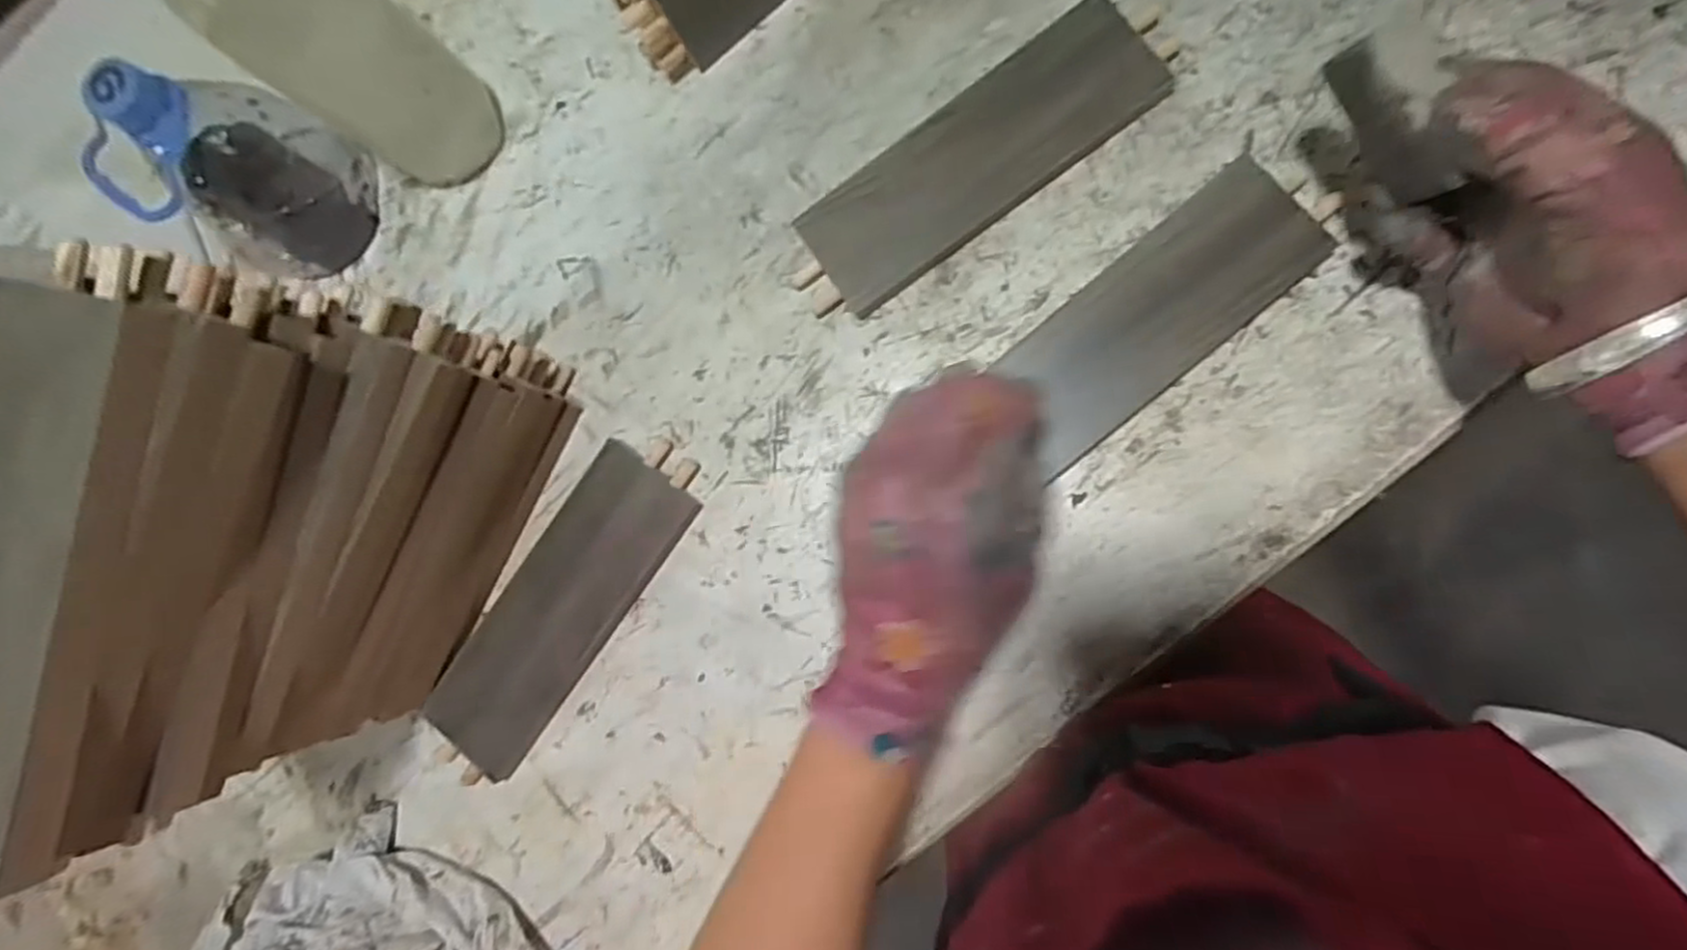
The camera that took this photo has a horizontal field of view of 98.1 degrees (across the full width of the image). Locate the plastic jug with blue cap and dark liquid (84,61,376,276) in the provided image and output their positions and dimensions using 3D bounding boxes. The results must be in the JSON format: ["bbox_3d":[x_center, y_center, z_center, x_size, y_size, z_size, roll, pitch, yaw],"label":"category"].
[{"bbox_3d":[-0.352,-0.174,0.418,0.083,0.128,0.098,24,90,10],"label":"plastic jug with blue cap and dark liquid"}]

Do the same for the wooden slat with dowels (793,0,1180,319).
[{"bbox_3d":[0.068,-0.166,0.393,0.212,0.022,0.065,-35,82,5],"label":"wooden slat with dowels"}]

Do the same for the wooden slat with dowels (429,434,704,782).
[{"bbox_3d":[-0.166,0.079,0.426,0.066,0.017,0.225,37,92,10],"label":"wooden slat with dowels"}]

